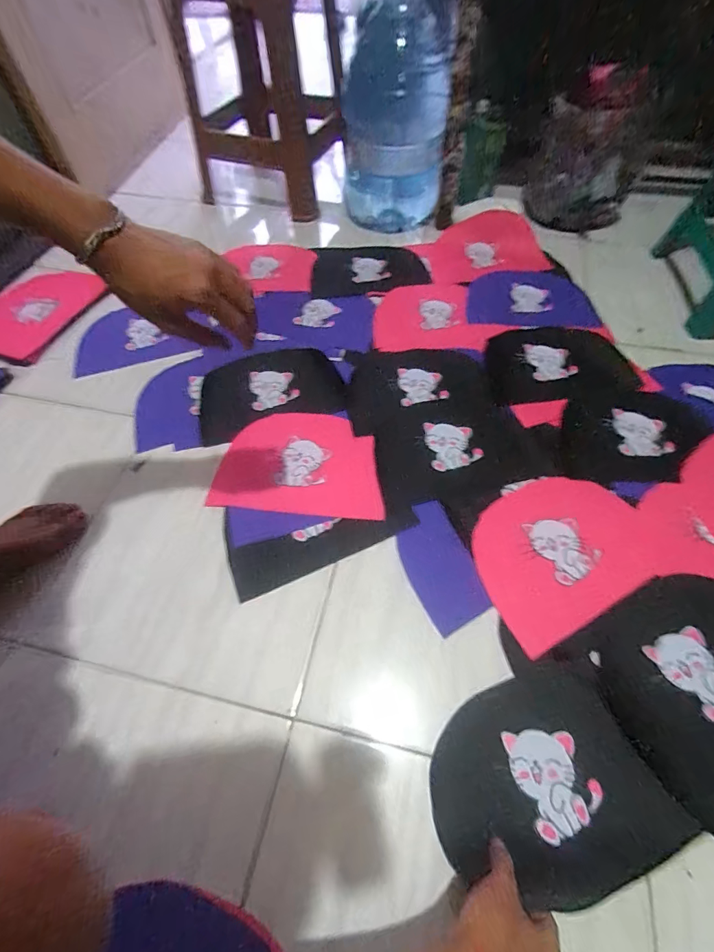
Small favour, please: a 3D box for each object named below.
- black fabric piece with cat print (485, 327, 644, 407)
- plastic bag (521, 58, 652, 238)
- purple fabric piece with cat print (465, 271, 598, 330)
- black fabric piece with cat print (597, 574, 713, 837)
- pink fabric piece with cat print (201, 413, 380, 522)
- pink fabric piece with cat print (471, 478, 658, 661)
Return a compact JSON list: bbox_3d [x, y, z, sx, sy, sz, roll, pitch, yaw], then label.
[{"bbox_3d":[0.396,-0.228,0.827,0.280,0.011,0.199,-4,57,-1],"label":"black fabric piece with cat print"},{"bbox_3d":[0.548,-0.769,0.987,0.238,0.259,0.152,32,64,20],"label":"plastic bag"},{"bbox_3d":[0.387,-0.409,0.930,0.268,0.015,0.198,4,58,4],"label":"purple fabric piece with cat print"},{"bbox_3d":[0.434,0.242,0.524,0.288,0.005,0.205,-36,63,-19],"label":"black fabric piece with cat print"},{"bbox_3d":[-0.091,-0.029,0.707,0.269,0.005,0.203,5,58,5],"label":"pink fabric piece with cat print"},{"bbox_3d":[0.301,0.106,0.616,0.274,0.009,0.202,-26,60,-14],"label":"pink fabric piece with cat print"}]

